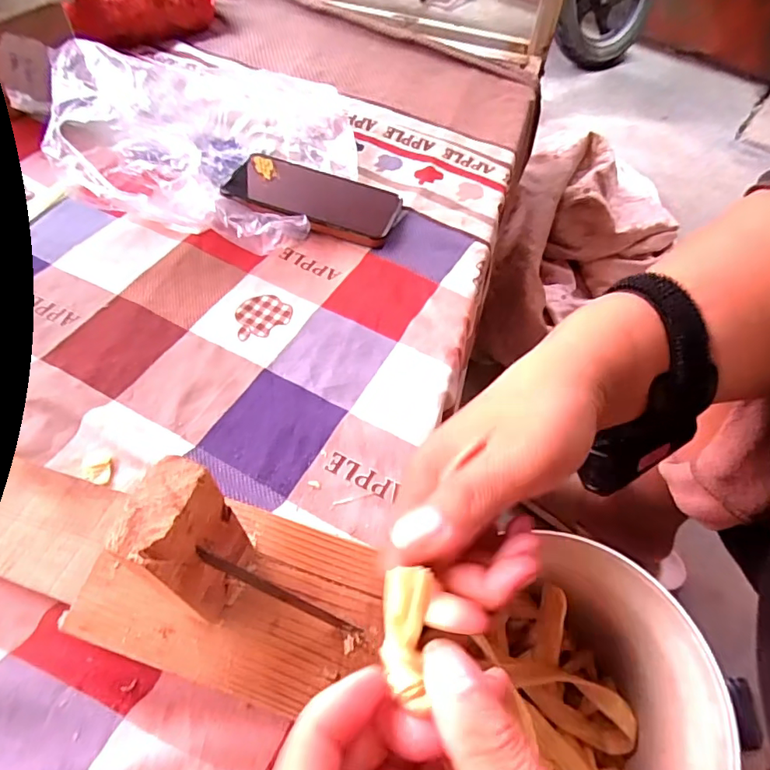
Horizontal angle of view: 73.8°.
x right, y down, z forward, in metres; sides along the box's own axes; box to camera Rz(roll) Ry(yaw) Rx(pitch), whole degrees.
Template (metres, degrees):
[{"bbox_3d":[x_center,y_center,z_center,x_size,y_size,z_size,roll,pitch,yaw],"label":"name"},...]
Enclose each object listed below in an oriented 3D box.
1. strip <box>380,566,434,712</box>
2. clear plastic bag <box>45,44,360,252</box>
[{"bbox_3d":[0.007,0.080,0.165,0.014,0.005,0.040,4,54,-3],"label":"strip"},{"bbox_3d":[-0.174,-0.248,0.497,0.270,0.079,0.274,17,56,6],"label":"clear plastic bag"}]

